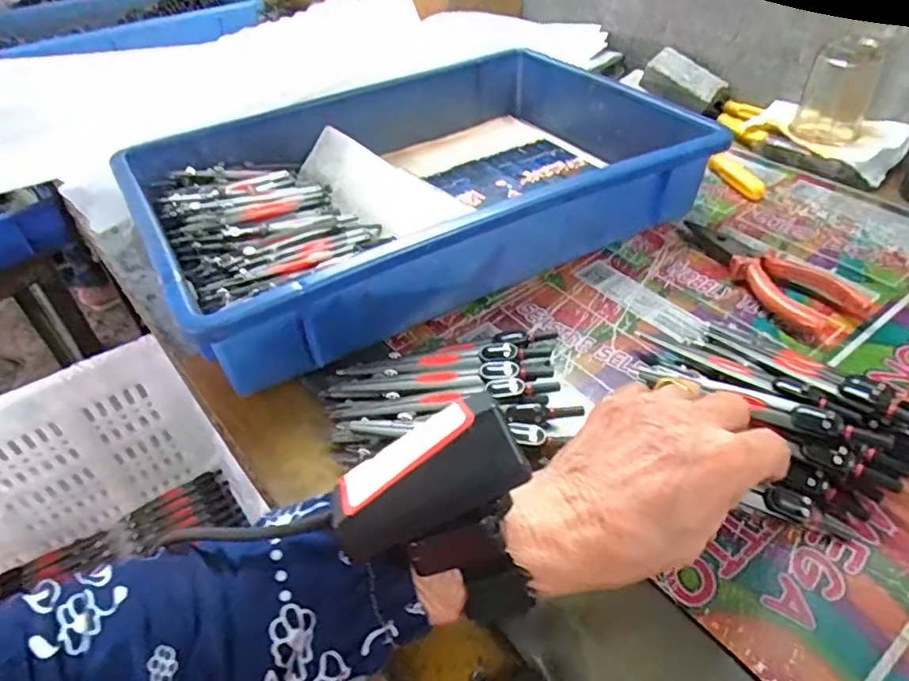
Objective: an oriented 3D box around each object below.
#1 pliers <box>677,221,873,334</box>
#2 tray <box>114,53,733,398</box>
[{"bbox_3d":[0.227,-0.055,0.437,0.045,0.017,0.139,-18,44,-14],"label":"pliers"},{"bbox_3d":[-0.033,-0.135,0.502,0.422,0.077,0.285,-24,46,-21],"label":"tray"}]

